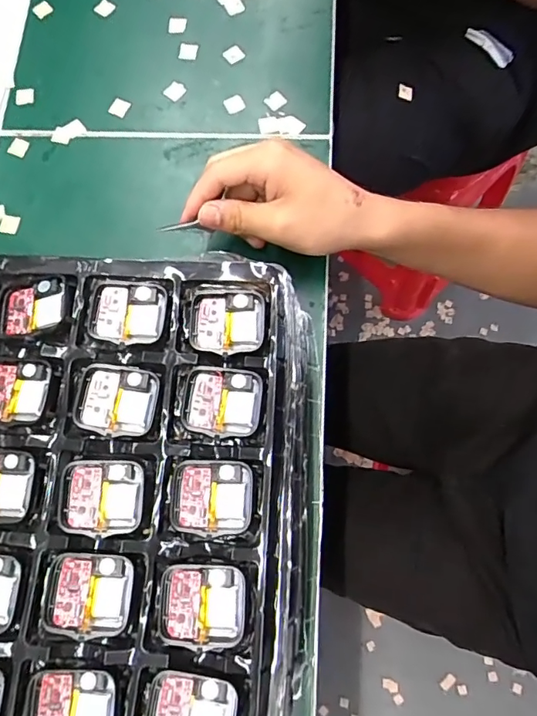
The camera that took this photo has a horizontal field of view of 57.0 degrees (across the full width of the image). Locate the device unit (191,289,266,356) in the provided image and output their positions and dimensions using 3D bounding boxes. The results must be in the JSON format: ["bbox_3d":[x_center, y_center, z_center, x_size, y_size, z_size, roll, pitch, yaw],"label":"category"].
[{"bbox_3d":[-0.023,-0.020,0.281,0.042,0.005,0.037,3,75,0],"label":"device unit"}]

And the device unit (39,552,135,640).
[{"bbox_3d":[-0.090,0.117,0.247,0.043,0.005,0.037,3,75,0],"label":"device unit"}]

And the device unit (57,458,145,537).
[{"bbox_3d":[-0.087,0.071,0.256,0.041,0.004,0.037,2,75,0],"label":"device unit"}]

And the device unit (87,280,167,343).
[{"bbox_3d":[-0.081,-0.026,0.283,0.041,0.006,0.035,3,75,0],"label":"device unit"}]

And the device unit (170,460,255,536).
[{"bbox_3d":[-0.029,0.072,0.258,0.042,0.005,0.036,1,75,0],"label":"device unit"}]

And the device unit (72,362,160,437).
[{"bbox_3d":[-0.084,0.022,0.268,0.043,0.004,0.037,10,75,2],"label":"device unit"}]

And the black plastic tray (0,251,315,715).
[{"bbox_3d":[-0.130,0.068,0.264,0.302,0.024,0.259,4,75,0],"label":"black plastic tray"}]

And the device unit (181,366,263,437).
[{"bbox_3d":[-0.025,0.024,0.271,0.042,0.005,0.036,6,75,1],"label":"device unit"}]

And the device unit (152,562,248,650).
[{"bbox_3d":[-0.034,0.121,0.244,0.043,0.006,0.036,1,75,0],"label":"device unit"}]

